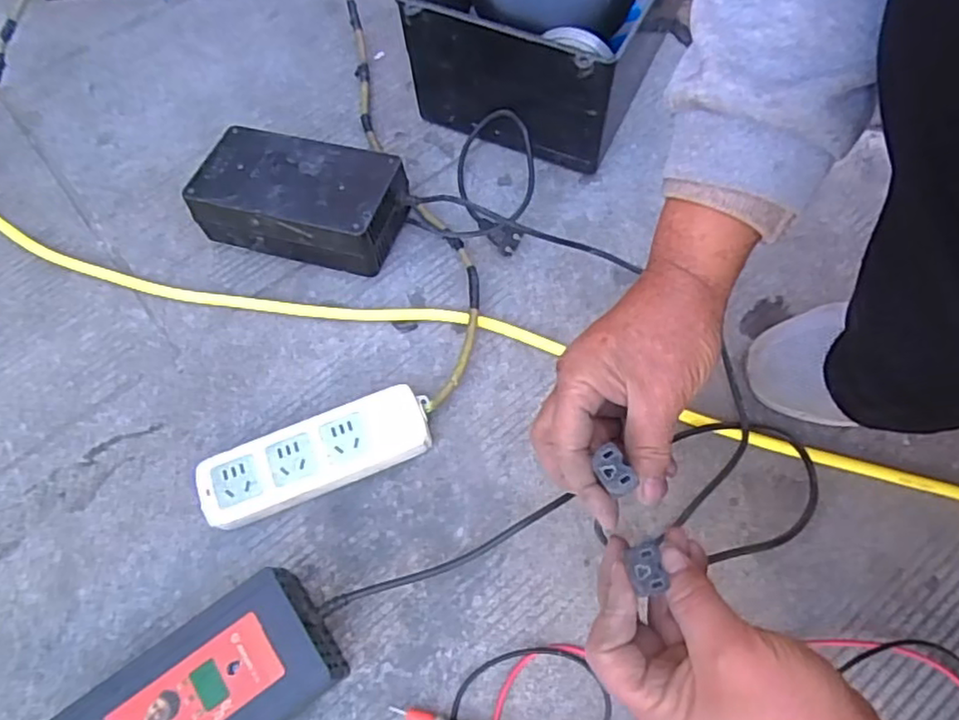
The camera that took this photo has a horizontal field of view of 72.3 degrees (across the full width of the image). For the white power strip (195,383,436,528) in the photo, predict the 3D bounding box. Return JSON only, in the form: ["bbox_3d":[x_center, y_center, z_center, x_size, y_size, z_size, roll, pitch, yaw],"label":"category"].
[{"bbox_3d":[-0.120,0.073,0.494,0.170,0.032,0.053,-22,67,-6],"label":"white power strip"}]

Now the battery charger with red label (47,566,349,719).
[{"bbox_3d":[-0.179,0.221,0.419,0.175,0.059,0.085,-34,69,-12],"label":"battery charger with red label"}]

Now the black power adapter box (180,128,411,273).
[{"bbox_3d":[-0.149,-0.135,0.565,0.170,0.069,0.094,15,68,10],"label":"black power adapter box"}]

